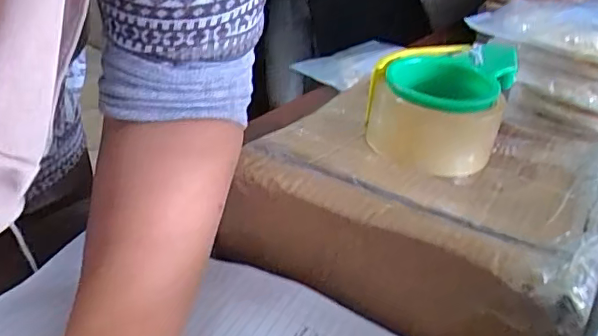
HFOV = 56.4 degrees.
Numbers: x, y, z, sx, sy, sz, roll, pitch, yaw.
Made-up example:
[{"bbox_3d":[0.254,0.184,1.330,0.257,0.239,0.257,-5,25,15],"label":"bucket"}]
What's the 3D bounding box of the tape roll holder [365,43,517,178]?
[{"bbox_3d":[0.105,-0.050,0.419,0.093,0.067,0.093,15,30,20],"label":"tape roll holder"}]

